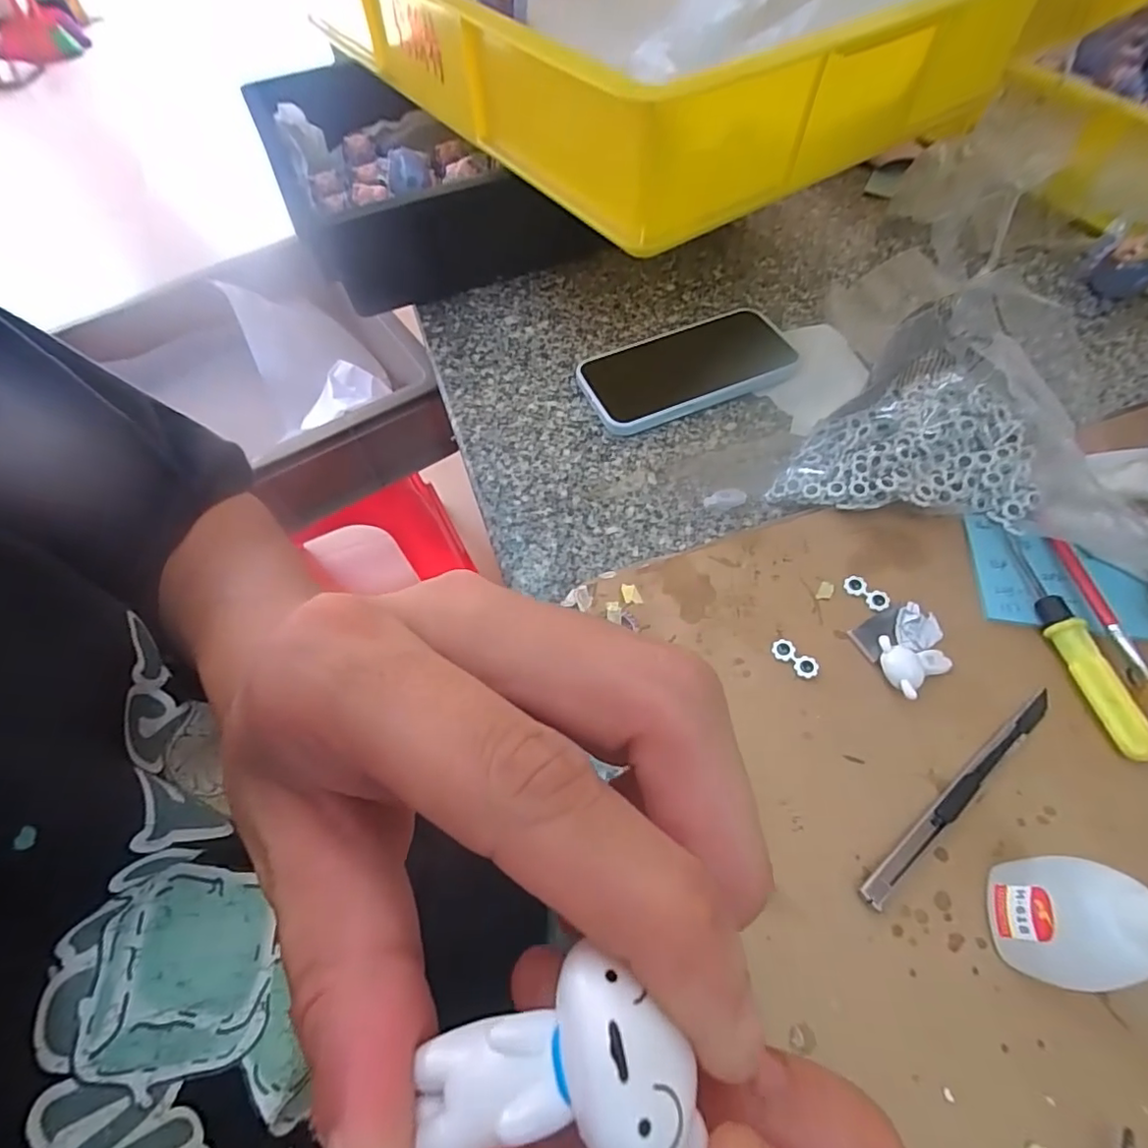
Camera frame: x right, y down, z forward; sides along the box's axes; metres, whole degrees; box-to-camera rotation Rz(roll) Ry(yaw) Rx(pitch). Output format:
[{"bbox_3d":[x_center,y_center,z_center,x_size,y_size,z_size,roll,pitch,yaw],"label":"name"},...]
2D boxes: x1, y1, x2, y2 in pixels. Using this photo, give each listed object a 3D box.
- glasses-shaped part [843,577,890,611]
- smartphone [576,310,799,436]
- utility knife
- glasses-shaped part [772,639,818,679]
[{"bbox_3d":[0.173,0.011,0.332,0.014,0.004,0.026,-36,64,-18],"label":"glasses-shaped part"},{"bbox_3d":[0.088,-0.162,0.443,0.163,0.016,0.091,-23,60,-11],"label":"smartphone"},{"bbox_3d":[0.190,0.105,0.274,0.150,0.007,0.011,-35,63,-18],"label":"utility knife"},{"bbox_3d":[0.123,0.047,0.312,0.027,0.005,0.013,39,67,23],"label":"glasses-shaped part"}]

